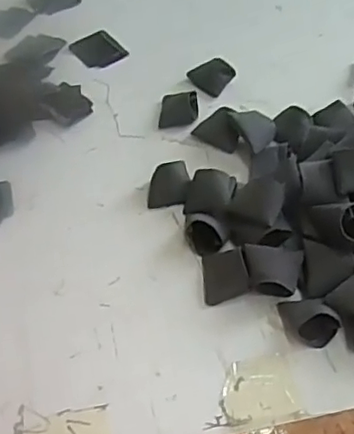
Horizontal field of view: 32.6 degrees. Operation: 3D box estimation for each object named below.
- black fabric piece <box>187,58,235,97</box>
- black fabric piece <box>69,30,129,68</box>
[{"bbox_3d":[0.034,-0.145,0.614,0.041,0.018,0.033,32,58,24],"label":"black fabric piece"},{"bbox_3d":[-0.086,-0.182,0.659,0.049,0.004,0.057,-30,56,-21],"label":"black fabric piece"}]

